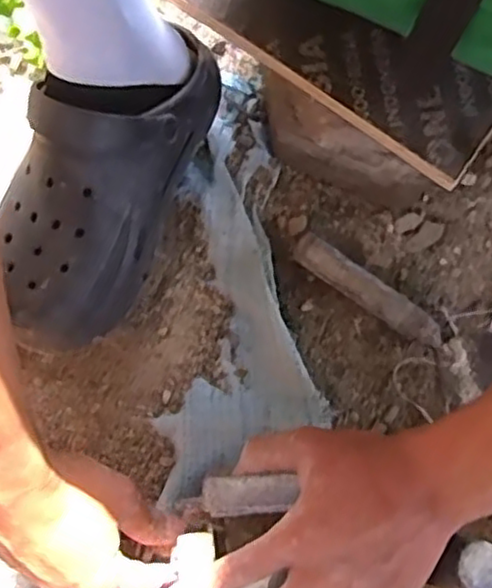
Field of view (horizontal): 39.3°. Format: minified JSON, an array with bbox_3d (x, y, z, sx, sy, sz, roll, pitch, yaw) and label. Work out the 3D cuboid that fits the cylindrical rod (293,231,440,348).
[{"bbox_3d":[0.096,-0.001,0.553,0.132,0.028,0.026,34,81,6],"label":"cylindrical rod"}]

